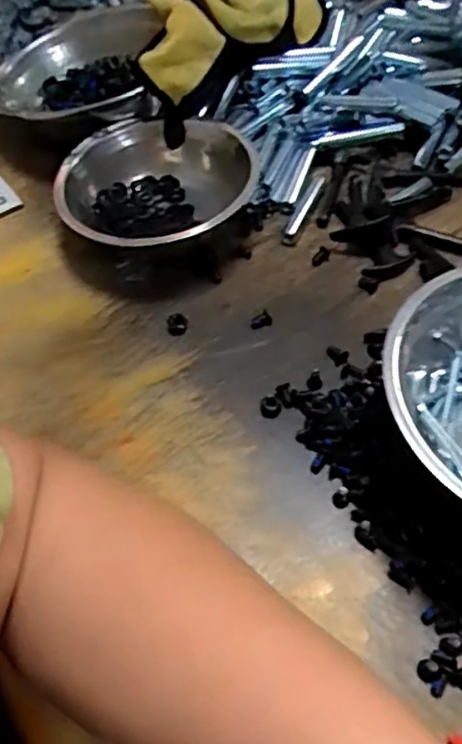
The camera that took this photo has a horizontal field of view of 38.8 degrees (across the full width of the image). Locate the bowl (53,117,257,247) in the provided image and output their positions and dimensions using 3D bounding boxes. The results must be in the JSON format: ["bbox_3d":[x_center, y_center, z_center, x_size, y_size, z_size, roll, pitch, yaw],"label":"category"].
[{"bbox_3d":[-0.068,-0.167,0.614,0.165,0.070,0.172,-1,55,1],"label":"bowl"}]

